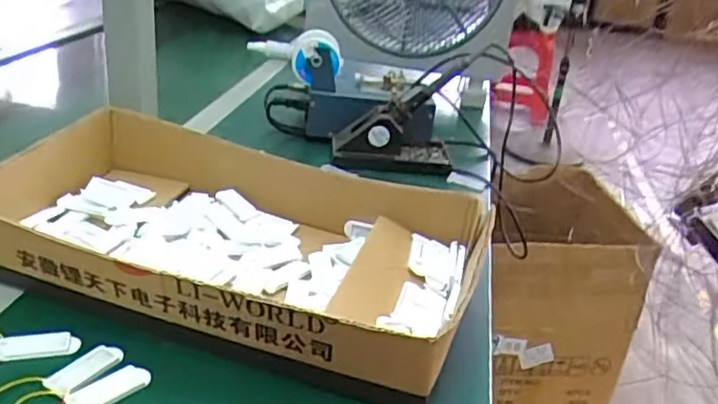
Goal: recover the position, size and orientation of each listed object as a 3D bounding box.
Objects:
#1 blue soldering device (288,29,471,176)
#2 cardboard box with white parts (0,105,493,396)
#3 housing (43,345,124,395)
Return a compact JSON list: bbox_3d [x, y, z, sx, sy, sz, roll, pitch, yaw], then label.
[{"bbox_3d":[0.021,-0.142,0.894,0.218,0.139,0.143,4,26,-3],"label":"blue soldering device"},{"bbox_3d":[-0.110,0.030,0.593,0.415,0.096,0.256,12,27,11],"label":"cardboard box with white parts"},{"bbox_3d":[-0.200,0.121,0.475,0.027,0.005,0.056,19,29,25],"label":"housing"}]

